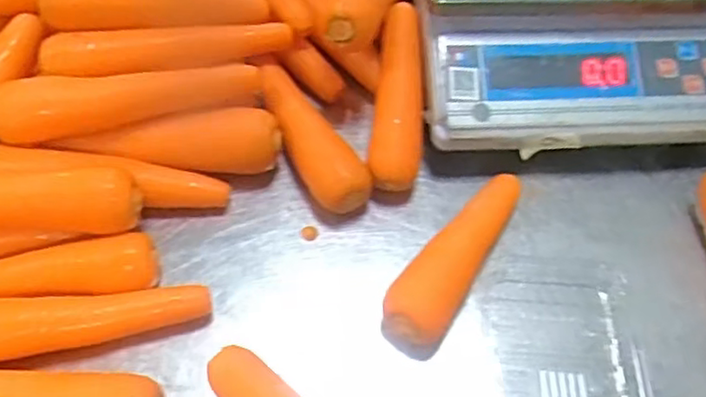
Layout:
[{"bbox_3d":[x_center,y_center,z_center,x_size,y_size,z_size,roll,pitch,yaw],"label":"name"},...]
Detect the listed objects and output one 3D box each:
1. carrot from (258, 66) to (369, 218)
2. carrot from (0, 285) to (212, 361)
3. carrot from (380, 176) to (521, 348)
[{"bbox_3d":[-0.039,-0.056,0.574,0.048,0.045,0.162,-24,63,-18],"label":"carrot"},{"bbox_3d":[-0.196,0.089,0.472,0.183,0.034,0.040,-5,58,-7],"label":"carrot"},{"bbox_3d":[0.079,0.043,0.515,0.046,0.037,0.168,32,61,15],"label":"carrot"}]

